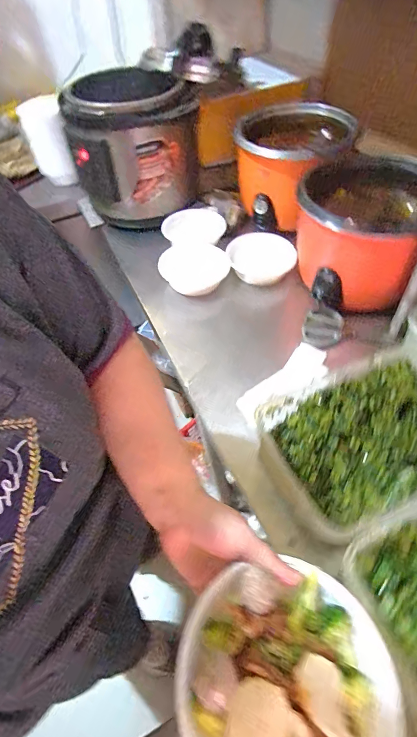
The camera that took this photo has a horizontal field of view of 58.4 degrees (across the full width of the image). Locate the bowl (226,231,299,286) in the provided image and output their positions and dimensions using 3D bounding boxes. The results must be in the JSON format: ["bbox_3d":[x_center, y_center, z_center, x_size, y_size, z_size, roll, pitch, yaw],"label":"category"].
[{"bbox_3d":[0.126,-0.262,0.896,0.139,0.061,0.145,0,62,0],"label":"bowl"}]

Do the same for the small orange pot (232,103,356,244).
[{"bbox_3d":[0.189,-0.526,0.953,0.258,0.199,0.239,0,62,0],"label":"small orange pot"}]

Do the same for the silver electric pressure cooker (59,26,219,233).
[{"bbox_3d":[-0.186,-0.603,0.975,0.339,0.280,0.325,19,63,9],"label":"silver electric pressure cooker"}]

